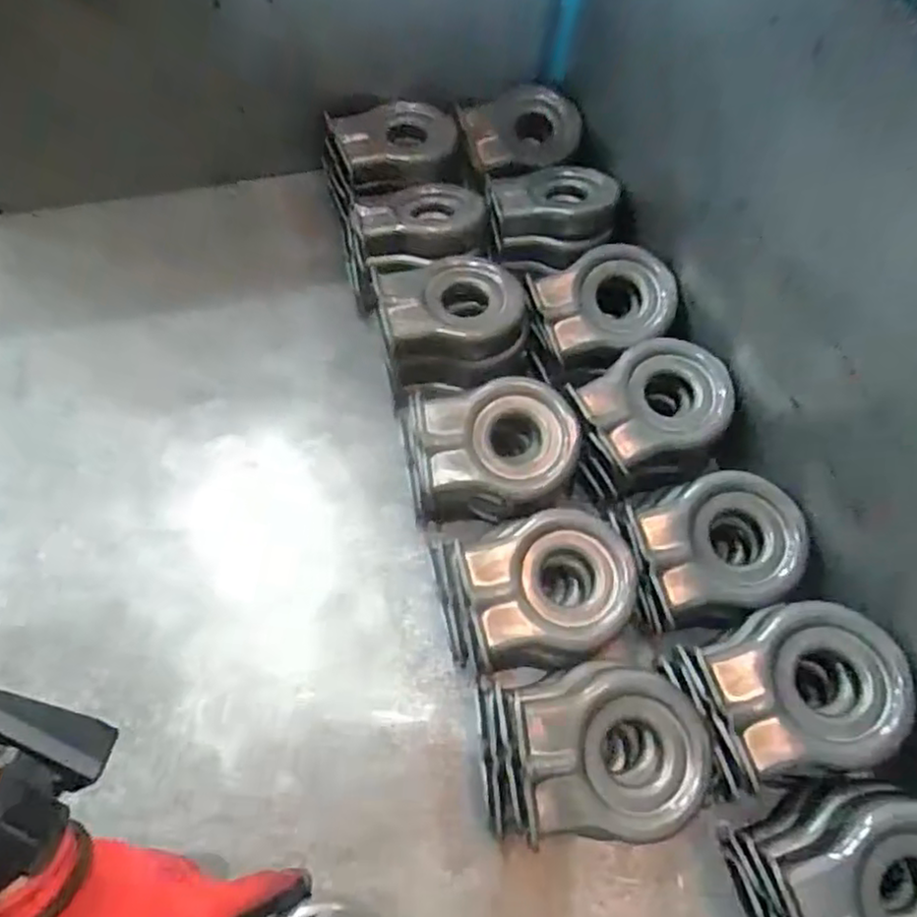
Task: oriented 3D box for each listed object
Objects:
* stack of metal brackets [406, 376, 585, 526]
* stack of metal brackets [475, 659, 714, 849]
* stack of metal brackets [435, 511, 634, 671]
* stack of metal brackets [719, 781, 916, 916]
[{"bbox_3d":[0.025,-0.004,0.554,0.127,0.083,0.096,-7,64,-7],"label":"stack of metal brackets"},{"bbox_3d":[0.085,0.192,0.453,0.129,0.079,0.100,-3,64,-5],"label":"stack of metal brackets"},{"bbox_3d":[0.055,0.099,0.503,0.130,0.083,0.096,-8,64,-7],"label":"stack of metal brackets"},{"bbox_3d":[0.238,0.258,0.415,0.120,0.089,0.106,-17,66,-11],"label":"stack of metal brackets"}]

